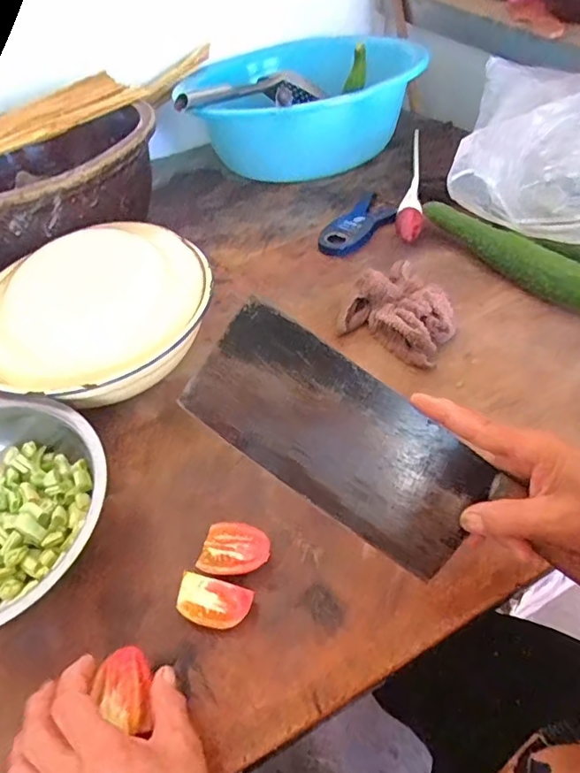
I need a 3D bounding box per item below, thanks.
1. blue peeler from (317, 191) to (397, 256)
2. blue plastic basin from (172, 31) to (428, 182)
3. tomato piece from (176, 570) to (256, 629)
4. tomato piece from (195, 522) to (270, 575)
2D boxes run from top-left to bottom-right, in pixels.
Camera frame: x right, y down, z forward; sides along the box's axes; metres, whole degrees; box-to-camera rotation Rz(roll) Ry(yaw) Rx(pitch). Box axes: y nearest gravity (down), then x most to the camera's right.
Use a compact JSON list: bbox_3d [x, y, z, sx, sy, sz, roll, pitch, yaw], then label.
[{"bbox_3d":[0.091,-0.219,0.735,0.070,0.017,0.152,32,60,30],"label":"blue peeler"},{"bbox_3d":[0.012,-0.502,0.900,0.399,0.141,0.388,-19,50,-9],"label":"blue plastic basin"},{"bbox_3d":[-0.056,0.167,0.411,0.053,0.037,0.032,11,52,17],"label":"tomato piece"},{"bbox_3d":[-0.043,0.134,0.442,0.053,0.026,0.046,-1,49,7],"label":"tomato piece"}]

